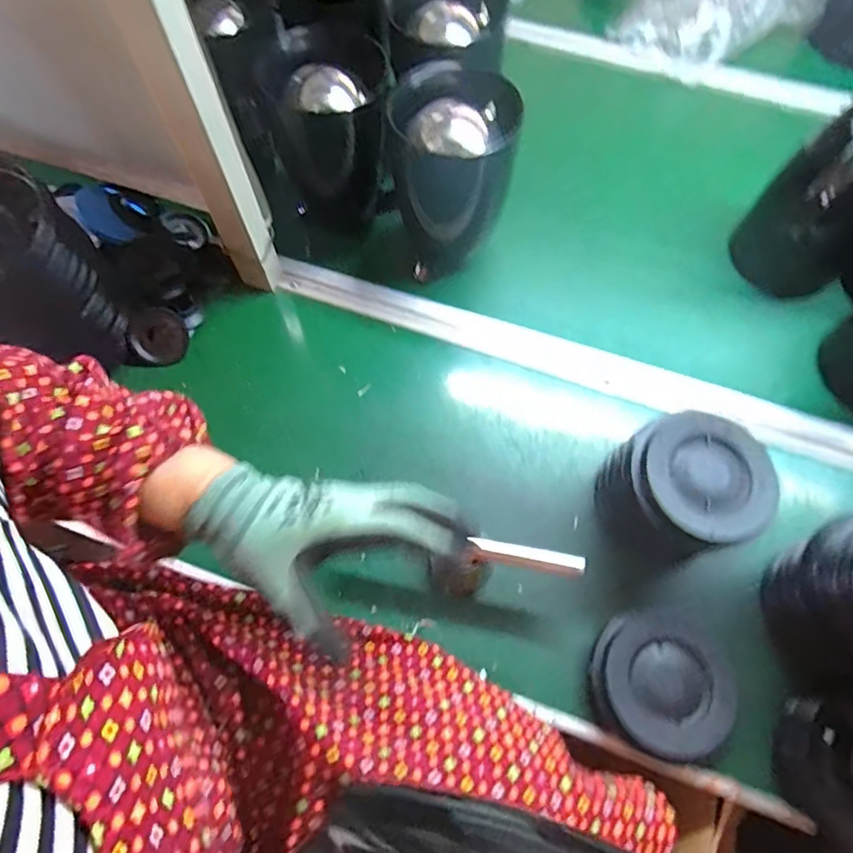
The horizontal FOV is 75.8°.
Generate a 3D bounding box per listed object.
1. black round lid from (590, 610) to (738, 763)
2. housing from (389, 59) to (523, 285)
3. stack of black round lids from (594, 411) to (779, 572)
[{"bbox_3d":[0.202,0.221,0.475,0.112,0.028,0.108,0,66,-1],"label":"black round lid"},{"bbox_3d":[0.030,-0.267,0.605,0.124,0.181,0.125,-11,67,-6],"label":"housing"},{"bbox_3d":[0.231,0.062,0.503,0.114,0.109,0.120,-11,67,-6],"label":"stack of black round lids"}]

